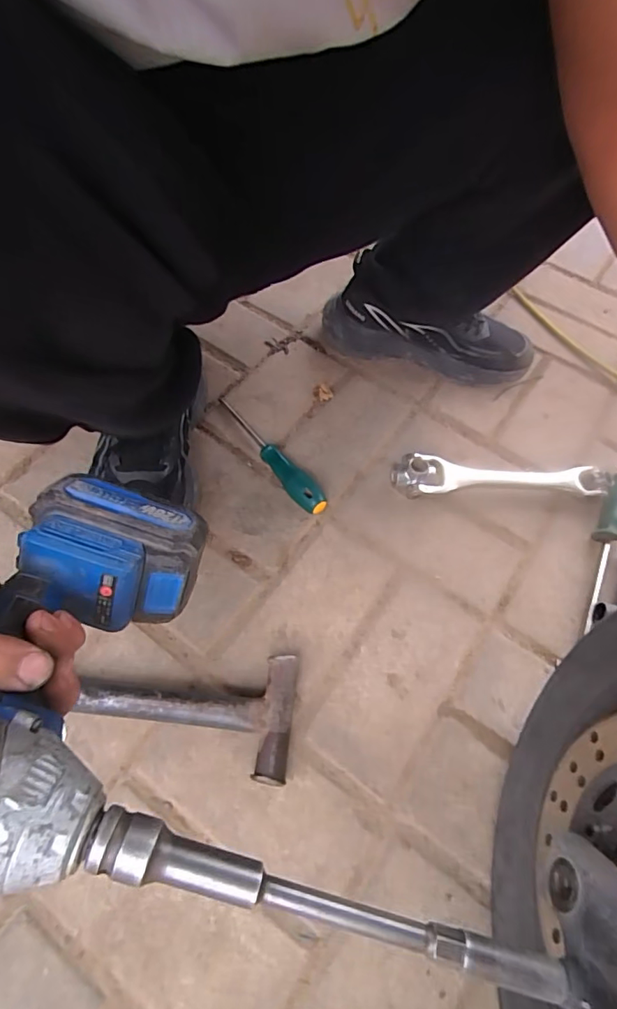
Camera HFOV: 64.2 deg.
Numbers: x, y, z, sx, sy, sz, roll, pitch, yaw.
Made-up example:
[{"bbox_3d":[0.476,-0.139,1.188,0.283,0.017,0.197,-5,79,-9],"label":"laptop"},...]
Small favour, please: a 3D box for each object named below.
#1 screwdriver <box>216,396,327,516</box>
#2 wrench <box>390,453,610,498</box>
[{"bbox_3d":[-0.042,-0.061,0.552,0.027,0.026,0.190,-28,66,-19],"label":"screwdriver"},{"bbox_3d":[0.215,-0.033,0.552,0.245,0.042,0.053,-1,60,-5],"label":"wrench"}]

